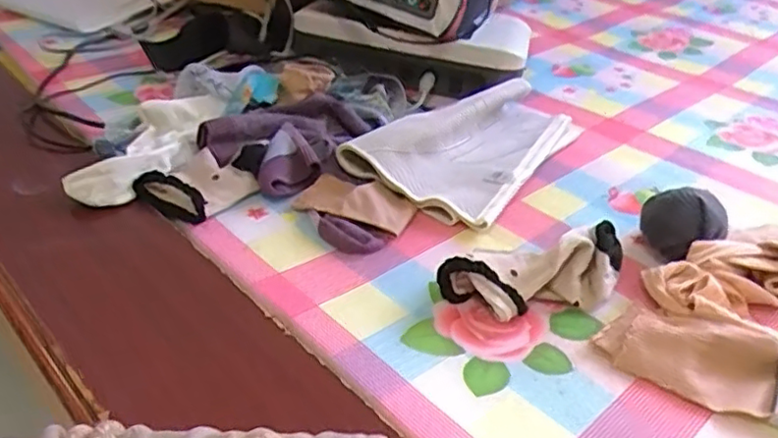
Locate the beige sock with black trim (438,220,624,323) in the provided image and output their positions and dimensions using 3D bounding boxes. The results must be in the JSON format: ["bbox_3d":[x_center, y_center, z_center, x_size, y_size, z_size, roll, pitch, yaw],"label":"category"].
[{"bbox_3d":[0.116,0.039,0.514,0.156,0.043,0.067,-7,36,-14],"label":"beige sock with black trim"}]

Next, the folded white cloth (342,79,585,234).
[{"bbox_3d":[0.090,-0.085,0.692,0.156,0.047,0.265,24,40,27],"label":"folded white cloth"}]

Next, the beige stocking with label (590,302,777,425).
[{"bbox_3d":[0.234,0.102,0.449,0.165,0.024,0.071,17,37,19],"label":"beige stocking with label"}]

